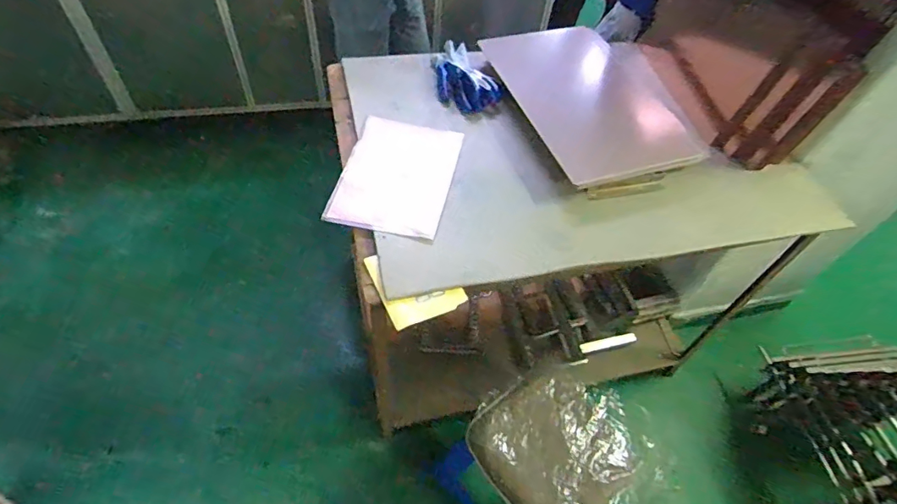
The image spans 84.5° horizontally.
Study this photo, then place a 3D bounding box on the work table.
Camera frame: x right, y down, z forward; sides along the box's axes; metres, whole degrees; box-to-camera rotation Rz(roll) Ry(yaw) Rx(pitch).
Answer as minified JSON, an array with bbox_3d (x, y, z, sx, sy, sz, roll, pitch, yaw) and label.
[{"bbox_3d":[0.283,-0.009,1.426,1.063,0.817,0.738,-9,56,-12],"label":"work table"}]

